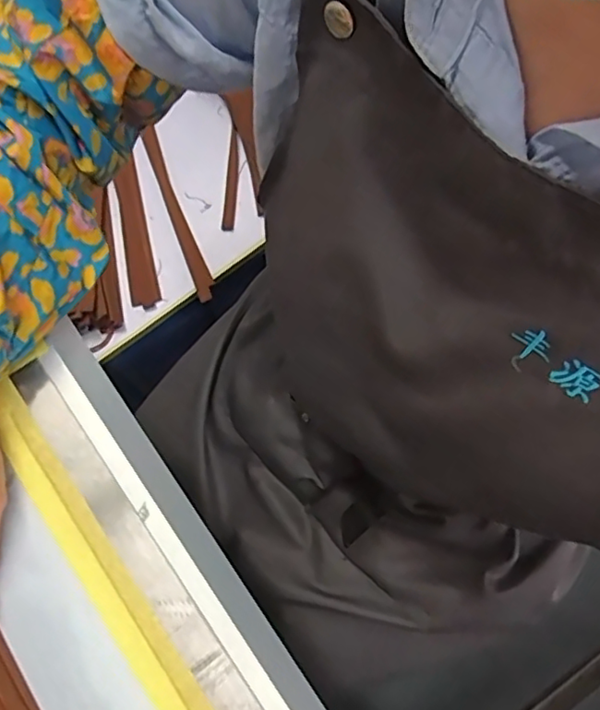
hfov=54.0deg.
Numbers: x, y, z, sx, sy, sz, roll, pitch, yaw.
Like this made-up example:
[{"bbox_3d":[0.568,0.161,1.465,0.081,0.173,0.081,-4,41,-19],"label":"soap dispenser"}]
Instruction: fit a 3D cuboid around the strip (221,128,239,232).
[{"bbox_3d":[-0.092,-0.239,0.806,0.014,0.008,0.155,7,72,-8],"label":"strip"}]

